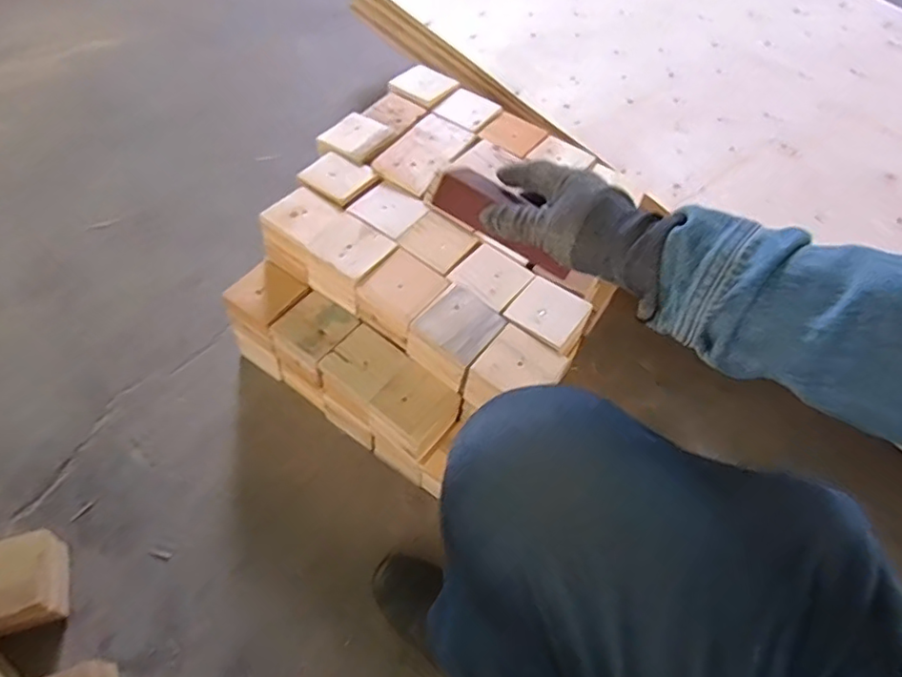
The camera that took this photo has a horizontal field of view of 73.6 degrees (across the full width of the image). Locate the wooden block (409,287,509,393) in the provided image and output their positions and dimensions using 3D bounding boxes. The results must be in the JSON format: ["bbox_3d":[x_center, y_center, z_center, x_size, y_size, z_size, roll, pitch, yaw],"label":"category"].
[{"bbox_3d":[0.006,0.001,0.821,0.096,0.083,0.098,36,59,16],"label":"wooden block"}]

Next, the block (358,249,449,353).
[{"bbox_3d":[-0.069,-0.053,0.852,0.095,0.080,0.097,34,59,15],"label":"block"}]

